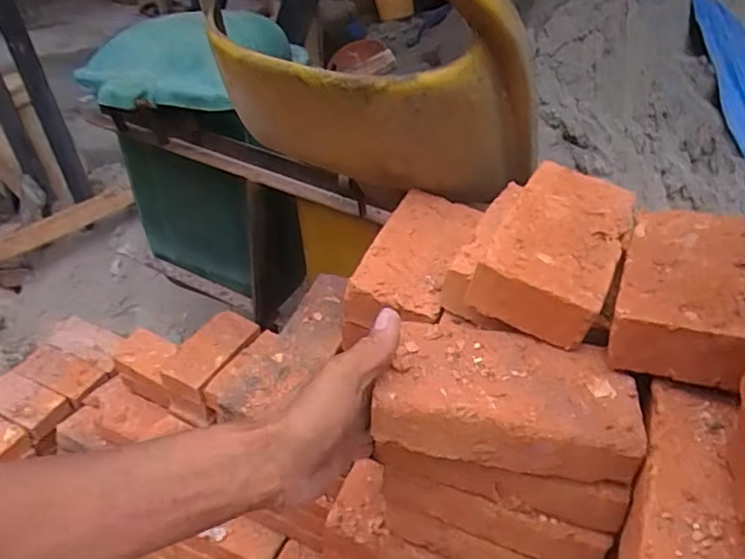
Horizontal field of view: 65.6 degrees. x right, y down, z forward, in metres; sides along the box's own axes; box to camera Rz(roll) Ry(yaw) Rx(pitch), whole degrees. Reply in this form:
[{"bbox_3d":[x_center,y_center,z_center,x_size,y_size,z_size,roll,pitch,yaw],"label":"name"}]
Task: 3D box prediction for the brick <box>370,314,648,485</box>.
[{"bbox_3d":[0.084,0.075,0.373,0.152,0.043,0.081,10,39,7],"label":"brick"}]

